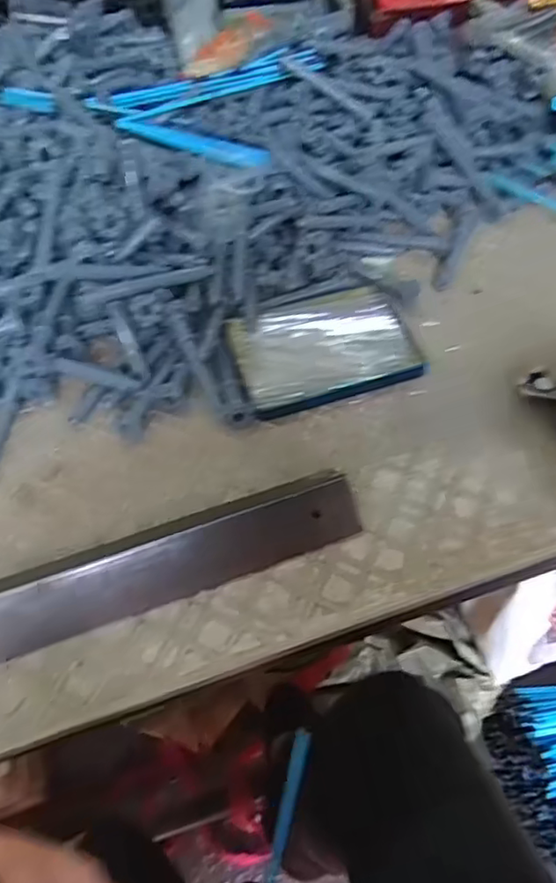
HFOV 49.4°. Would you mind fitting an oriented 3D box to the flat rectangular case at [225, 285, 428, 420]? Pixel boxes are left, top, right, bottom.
[{"bbox_3d":[0.034,-0.070,0.447,0.130,0.013,0.100,-14,55,-8],"label":"flat rectangular case"}]

